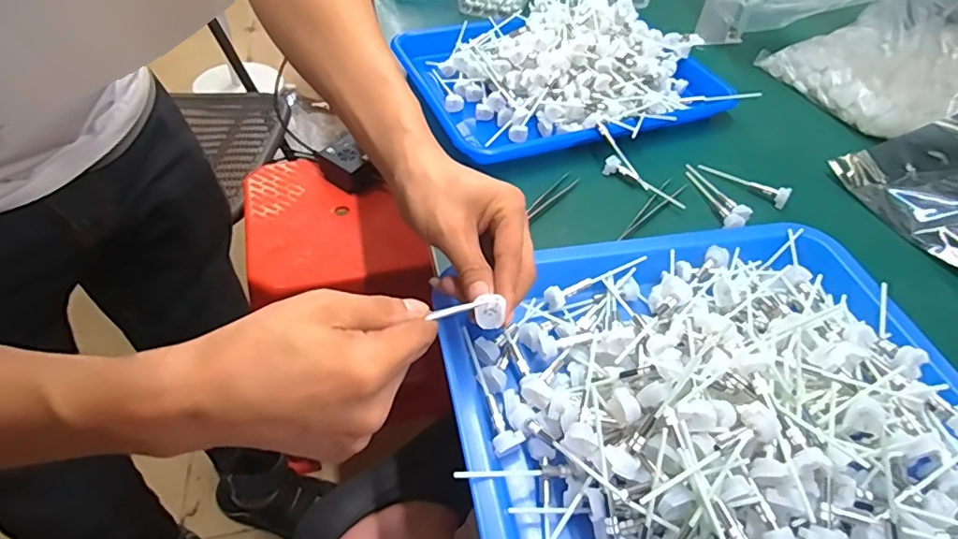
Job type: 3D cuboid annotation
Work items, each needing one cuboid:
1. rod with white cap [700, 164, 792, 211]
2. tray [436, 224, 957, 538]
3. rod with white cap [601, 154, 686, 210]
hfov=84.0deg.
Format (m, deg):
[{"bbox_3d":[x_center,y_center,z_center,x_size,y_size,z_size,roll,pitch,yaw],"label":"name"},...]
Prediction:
[{"bbox_3d":[0.256,-0.087,0.514,0.086,0.015,0.014,35,57,25],"label":"rod with white cap"},{"bbox_3d":[0.151,0.073,0.326,0.327,0.068,0.263,-8,49,-11],"label":"tray"},{"bbox_3d":[0.156,-0.082,0.500,0.084,0.014,0.015,33,56,23],"label":"rod with white cap"}]

